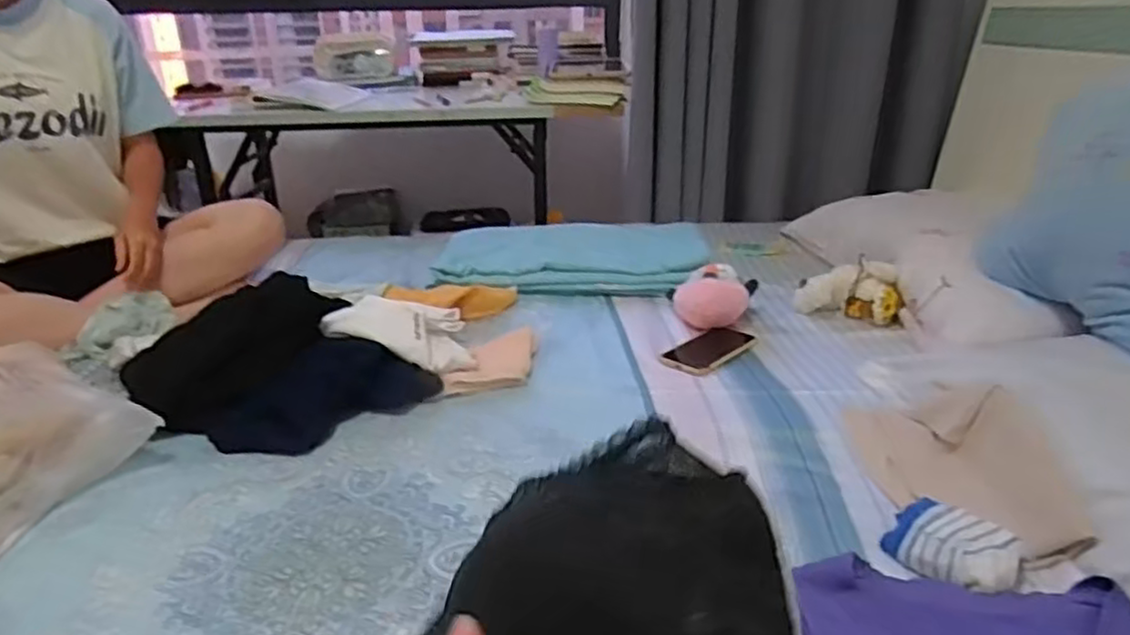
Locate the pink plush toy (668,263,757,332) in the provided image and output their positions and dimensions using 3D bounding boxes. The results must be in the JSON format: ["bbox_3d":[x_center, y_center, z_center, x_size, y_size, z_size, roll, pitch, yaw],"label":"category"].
[{"bbox_3d":[0.231,-0.035,1.117,0.138,0.076,0.100,2,25,11],"label":"pink plush toy"}]

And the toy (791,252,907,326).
[{"bbox_3d":[0.441,-0.041,1.103,0.154,0.089,0.064,10,27,26],"label":"toy"}]

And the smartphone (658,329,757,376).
[{"bbox_3d":[0.211,0.043,1.026,0.072,0.007,0.171,19,32,40],"label":"smartphone"}]

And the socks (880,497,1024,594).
[{"bbox_3d":[0.340,0.200,0.623,0.068,0.032,0.101,-18,28,-31],"label":"socks"}]

